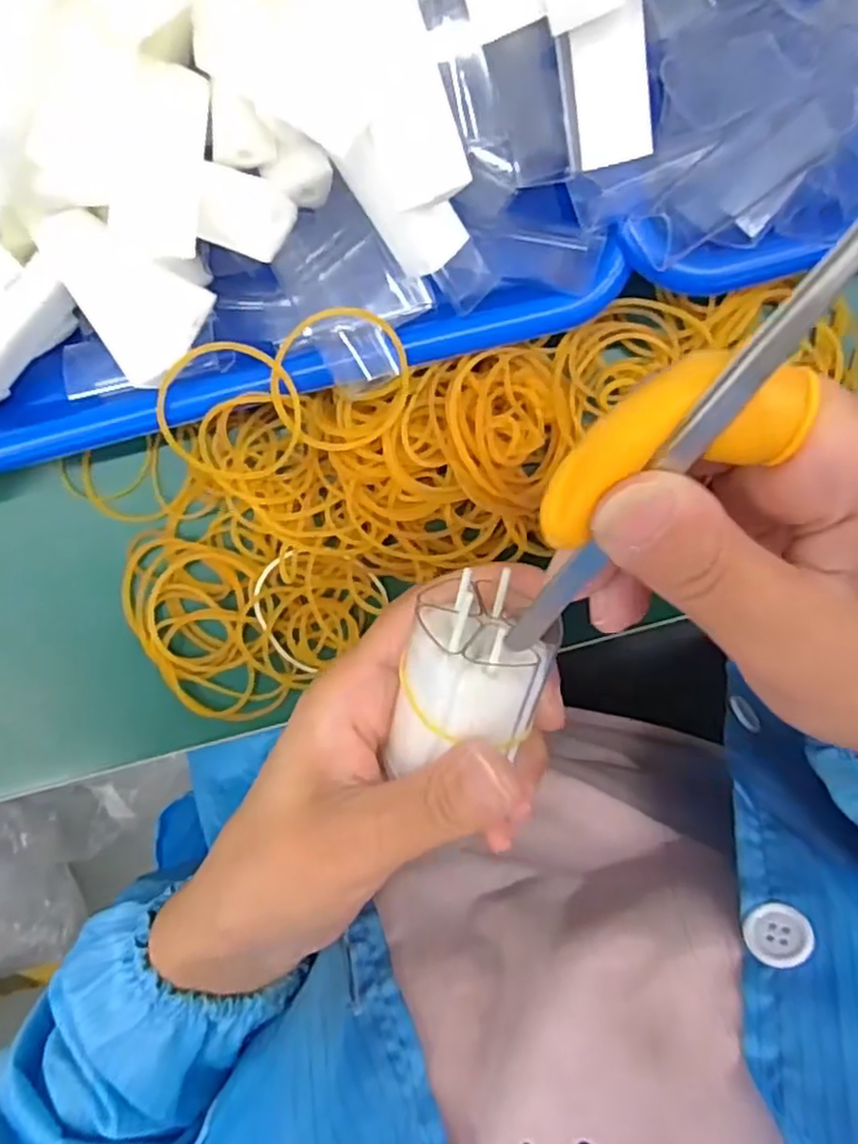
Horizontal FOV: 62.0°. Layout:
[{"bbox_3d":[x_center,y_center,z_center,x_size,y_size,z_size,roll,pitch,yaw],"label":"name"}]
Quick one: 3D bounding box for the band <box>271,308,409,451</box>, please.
[{"bbox_3d":[-0.028,-0.057,0.223,0.042,0.004,0.041,8,122,-7],"label":"band"}]

